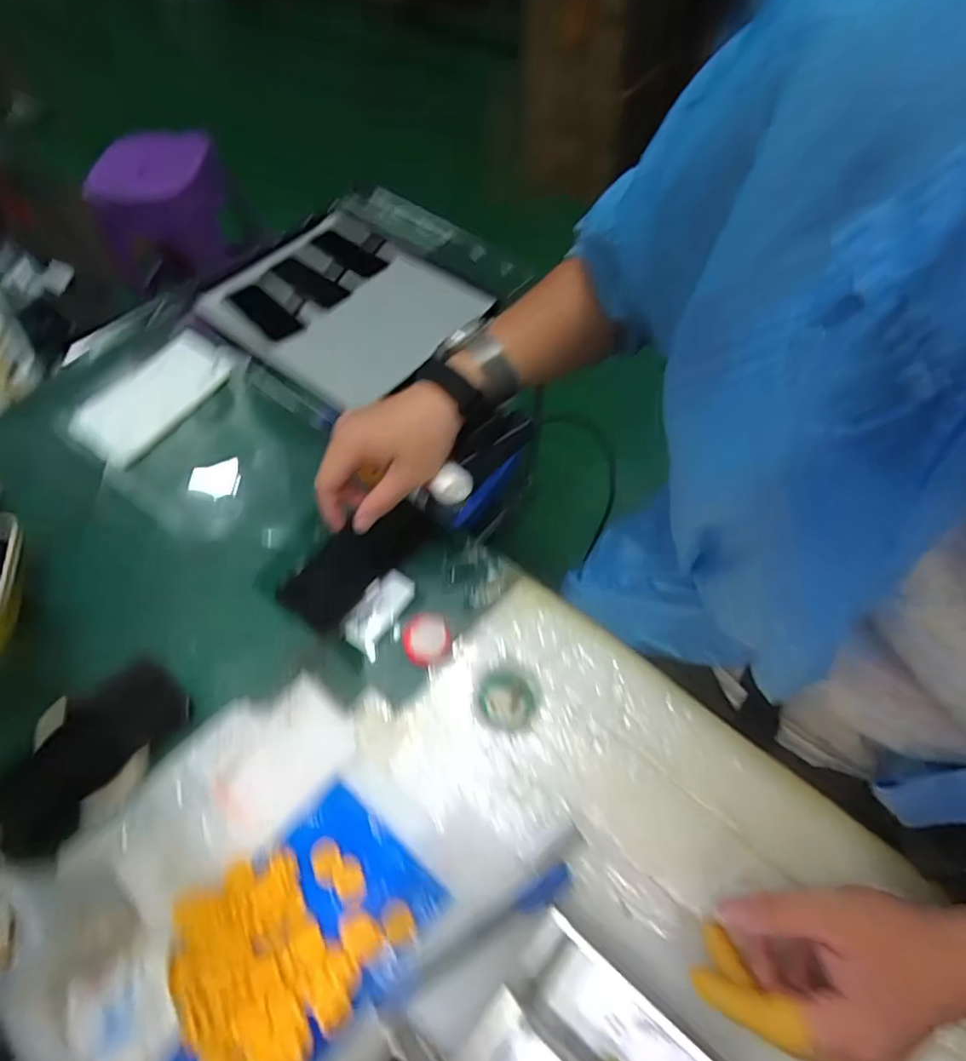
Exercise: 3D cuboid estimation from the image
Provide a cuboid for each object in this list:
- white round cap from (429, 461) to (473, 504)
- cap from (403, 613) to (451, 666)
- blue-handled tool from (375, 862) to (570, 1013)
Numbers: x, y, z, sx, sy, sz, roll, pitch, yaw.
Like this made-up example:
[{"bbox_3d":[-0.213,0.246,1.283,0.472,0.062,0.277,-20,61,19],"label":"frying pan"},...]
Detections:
[{"bbox_3d":[-0.026,-0.036,0.439,0.033,0.027,0.020,-39,24,-8],"label":"white round cap"},{"bbox_3d":[-0.046,0.089,0.456,0.038,0.011,0.041,0,59,0],"label":"cap"},{"bbox_3d":[-0.002,0.255,0.348,0.135,0.004,0.015,-27,63,-15],"label":"blue-handled tool"}]

